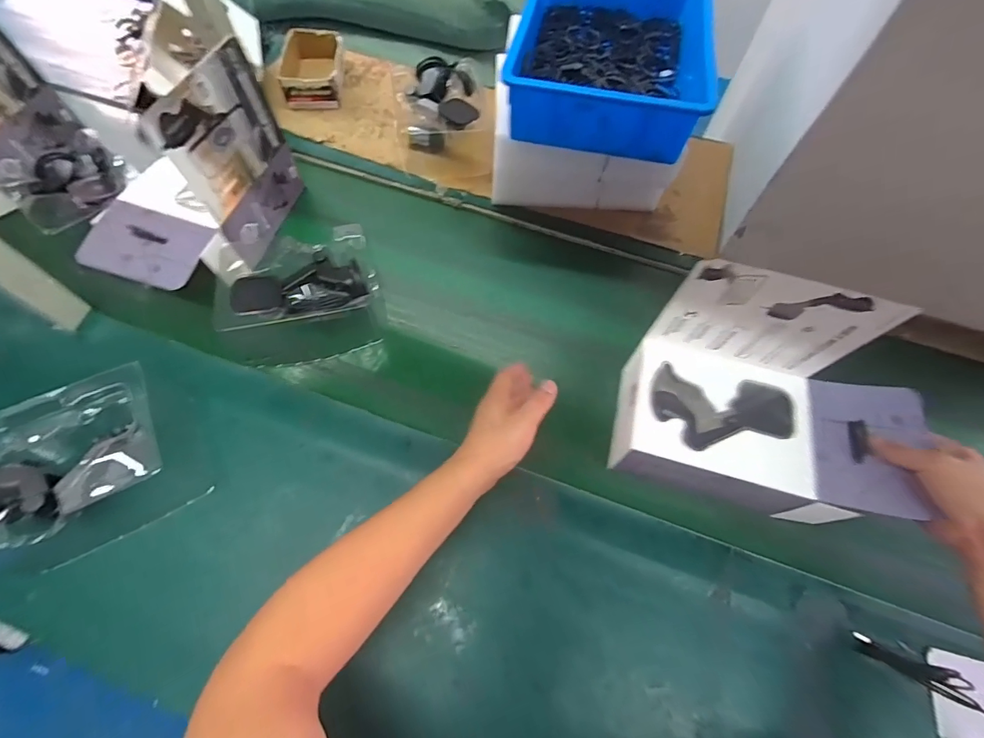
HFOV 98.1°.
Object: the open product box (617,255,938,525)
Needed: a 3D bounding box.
[{"bbox_3d":[0.311,0.036,0.444,0.283,0.190,0.162,15,62,4],"label":"open product box"}]

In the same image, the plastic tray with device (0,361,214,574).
[{"bbox_3d":[-0.456,0.104,0.463,0.194,0.057,0.171,-30,68,-18],"label":"plastic tray with device"}]

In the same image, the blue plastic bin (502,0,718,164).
[{"bbox_3d":[0.182,-0.488,0.650,0.267,0.096,0.401,12,62,3],"label":"blue plastic bin"}]

